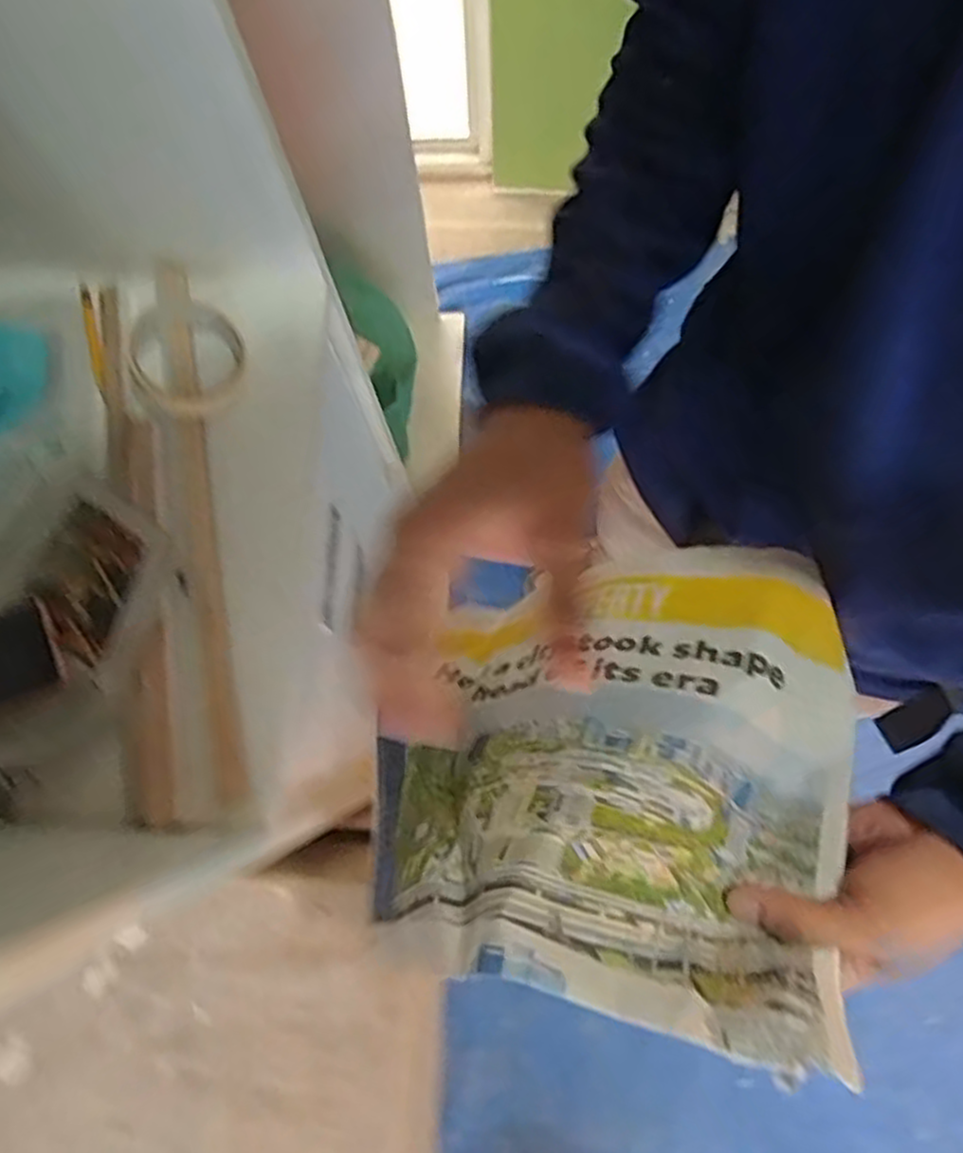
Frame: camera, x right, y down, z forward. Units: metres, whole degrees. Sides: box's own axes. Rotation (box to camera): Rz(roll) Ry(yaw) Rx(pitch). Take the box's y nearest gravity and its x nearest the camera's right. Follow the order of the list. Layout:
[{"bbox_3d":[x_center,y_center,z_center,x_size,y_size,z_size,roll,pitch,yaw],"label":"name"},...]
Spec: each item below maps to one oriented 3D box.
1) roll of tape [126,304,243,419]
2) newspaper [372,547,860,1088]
[{"bbox_3d":[-0.237,-0.175,0.610,0.087,0.025,0.101,-37,80,-6],"label":"roll of tape"},{"bbox_3d":[0.069,0.089,0.397,0.225,0.103,0.264,18,49,6],"label":"newspaper"}]

